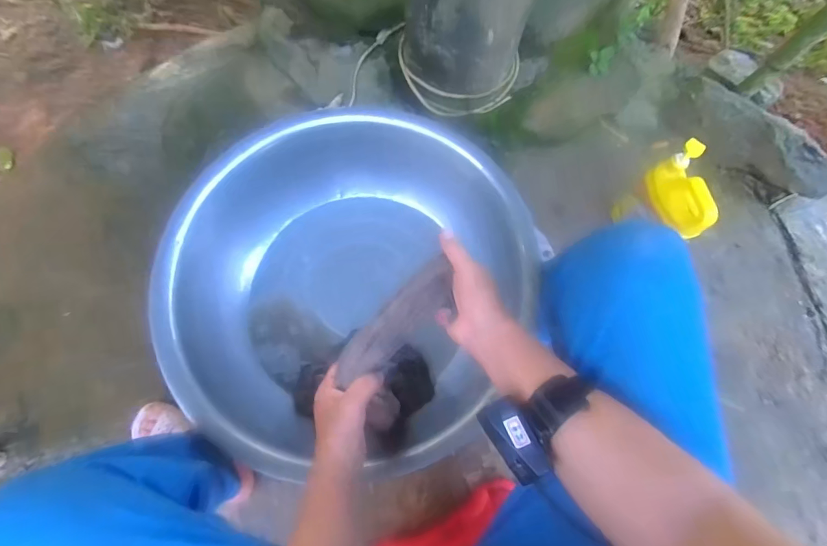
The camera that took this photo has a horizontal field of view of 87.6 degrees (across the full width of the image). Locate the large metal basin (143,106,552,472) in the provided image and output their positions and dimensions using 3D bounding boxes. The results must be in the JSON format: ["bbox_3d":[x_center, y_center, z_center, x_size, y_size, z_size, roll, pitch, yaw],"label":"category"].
[{"bbox_3d":[-0.113,-0.003,0.812,0.623,0.177,0.571,3,70,-1],"label":"large metal basin"}]

